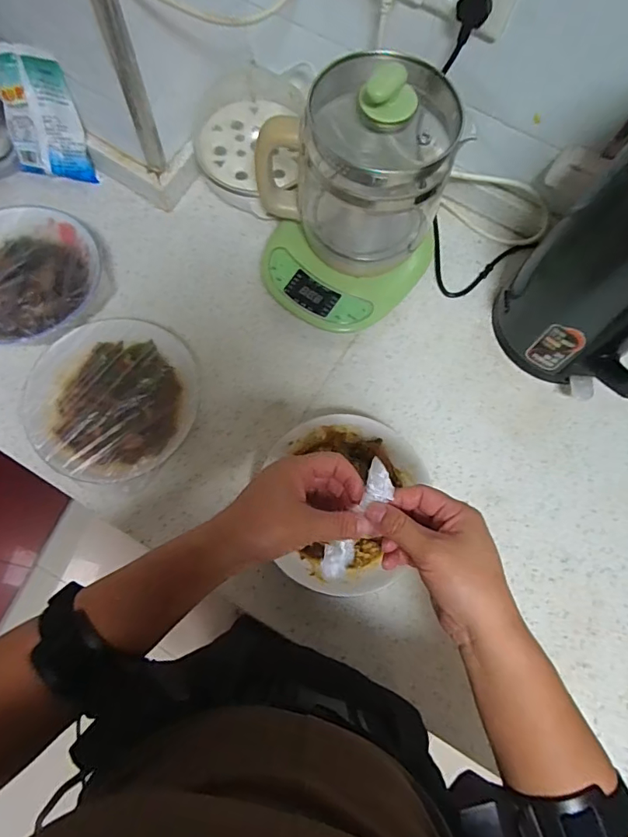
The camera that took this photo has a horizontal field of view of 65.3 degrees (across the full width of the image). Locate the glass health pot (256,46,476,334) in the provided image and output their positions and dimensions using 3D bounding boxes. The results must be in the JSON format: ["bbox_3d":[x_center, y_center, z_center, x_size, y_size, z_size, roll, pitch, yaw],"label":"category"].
[{"bbox_3d":[0.046,-0.254,0.526,0.203,0.228,0.244,23,74,5],"label":"glass health pot"}]

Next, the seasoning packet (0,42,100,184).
[{"bbox_3d":[-0.328,-0.359,0.588,0.088,0.141,0.025,-3,45,-6],"label":"seasoning packet"}]

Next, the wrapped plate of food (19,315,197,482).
[{"bbox_3d":[-0.219,-0.022,0.543,0.172,0.047,0.179,0,73,-2],"label":"wrapped plate of food"}]

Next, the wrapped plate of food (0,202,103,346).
[{"bbox_3d":[-0.333,-0.161,0.572,0.173,0.063,0.170,0,73,-2],"label":"wrapped plate of food"}]

